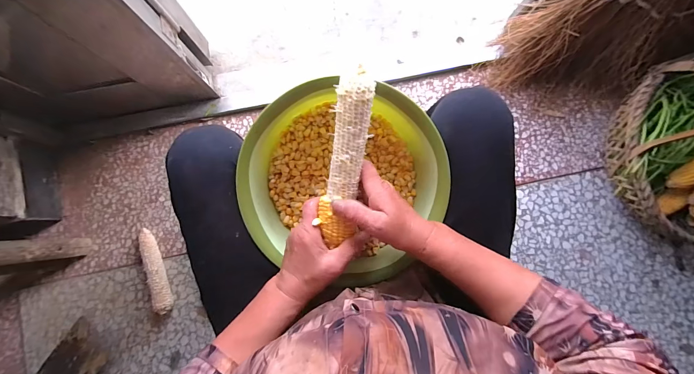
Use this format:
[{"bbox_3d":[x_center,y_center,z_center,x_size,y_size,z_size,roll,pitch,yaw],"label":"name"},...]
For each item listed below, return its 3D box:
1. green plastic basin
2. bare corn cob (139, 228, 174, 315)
[{"bbox_3d":[-0.006,0.002,0.414,0.251,0.106,0.250,0,83,-1],"label":"green plastic basin"},{"bbox_3d":[-0.486,0.212,0.783,0.041,0.042,0.212,-20,84,-3],"label":"bare corn cob"}]

